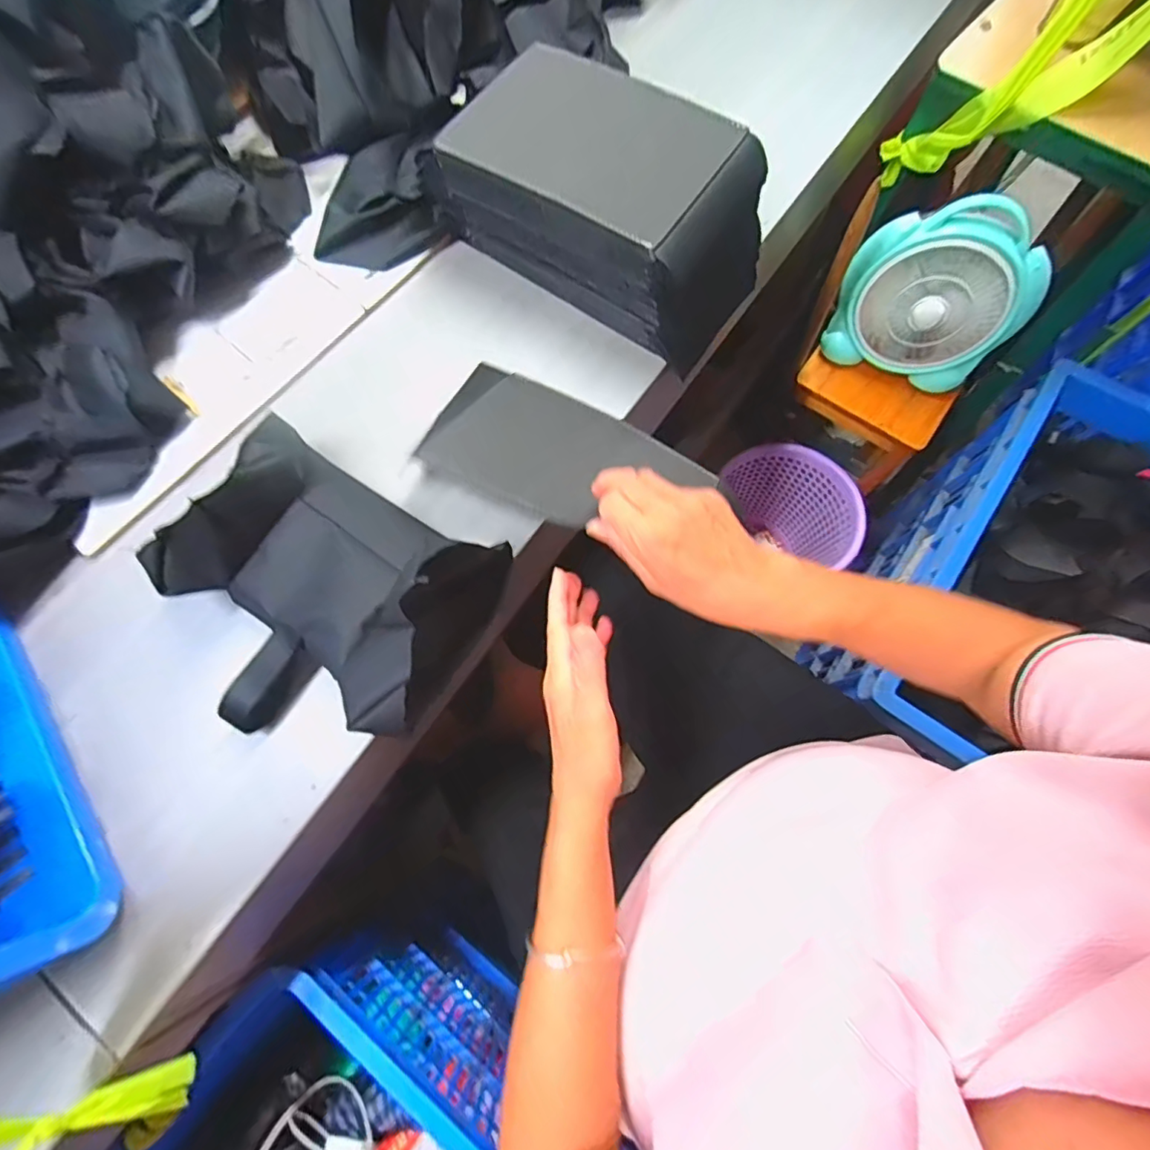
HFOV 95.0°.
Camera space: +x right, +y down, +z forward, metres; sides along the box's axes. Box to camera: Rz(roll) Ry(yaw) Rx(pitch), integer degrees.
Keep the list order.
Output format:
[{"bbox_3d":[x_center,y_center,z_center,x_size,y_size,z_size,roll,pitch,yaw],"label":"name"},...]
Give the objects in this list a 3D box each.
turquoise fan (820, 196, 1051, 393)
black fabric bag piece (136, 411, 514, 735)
[{"bbox_3d":[0.493,-0.377,0.735,0.234,0.218,0.069,31,75,10],"label":"turquoise fan"},{"bbox_3d":[-0.189,0.017,0.398,0.223,0.085,0.209,25,74,9],"label":"black fabric bag piece"}]

